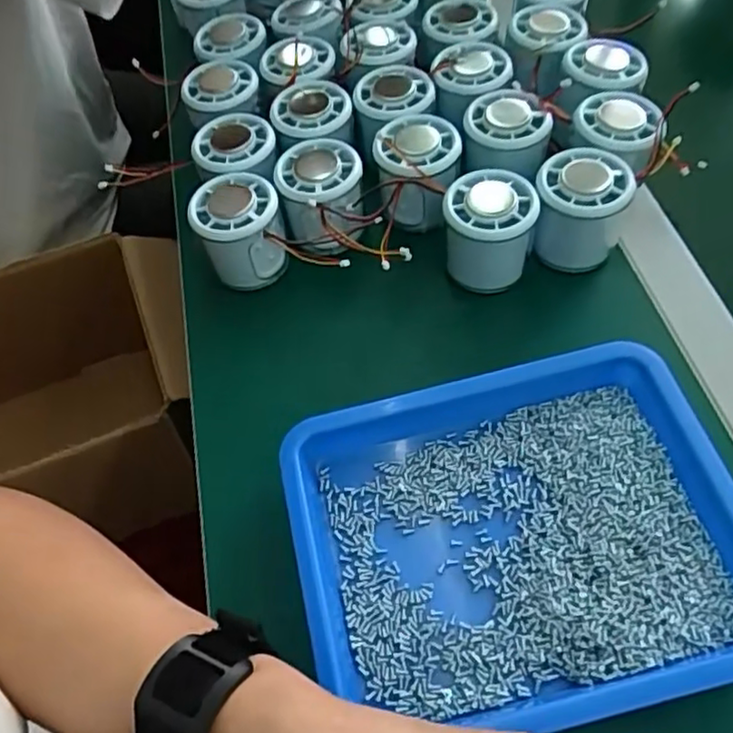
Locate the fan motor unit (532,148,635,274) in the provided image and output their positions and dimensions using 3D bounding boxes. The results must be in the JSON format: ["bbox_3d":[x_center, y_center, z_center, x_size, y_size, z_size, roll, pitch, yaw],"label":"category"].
[{"bbox_3d":[0.135,-0.095,0.429,0.056,0.071,0.055,6,58,9],"label":"fan motor unit"}]

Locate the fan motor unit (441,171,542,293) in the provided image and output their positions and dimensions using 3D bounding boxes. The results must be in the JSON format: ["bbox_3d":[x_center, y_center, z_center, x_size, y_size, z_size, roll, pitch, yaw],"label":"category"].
[{"bbox_3d":[0.076,-0.083,0.420,0.056,0.059,0.059,19,61,16],"label":"fan motor unit"}]

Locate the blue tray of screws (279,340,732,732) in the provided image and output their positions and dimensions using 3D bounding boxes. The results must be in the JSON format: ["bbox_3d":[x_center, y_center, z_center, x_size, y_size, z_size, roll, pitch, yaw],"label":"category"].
[{"bbox_3d":[0.076,0.084,0.335,0.220,0.027,0.168,-13,58,-4],"label":"blue tray of screws"}]

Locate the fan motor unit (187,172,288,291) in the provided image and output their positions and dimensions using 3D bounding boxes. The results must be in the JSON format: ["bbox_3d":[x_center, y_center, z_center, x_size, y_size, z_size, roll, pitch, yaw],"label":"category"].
[{"bbox_3d":[-0.084,-0.090,0.442,0.056,0.057,0.056,-8,57,-1],"label":"fan motor unit"}]

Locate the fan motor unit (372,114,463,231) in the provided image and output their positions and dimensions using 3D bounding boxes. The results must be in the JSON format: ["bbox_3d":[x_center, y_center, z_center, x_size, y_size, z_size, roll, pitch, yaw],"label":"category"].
[{"bbox_3d":[0.034,-0.133,0.451,0.054,0.056,0.063,1,58,5],"label":"fan motor unit"}]

